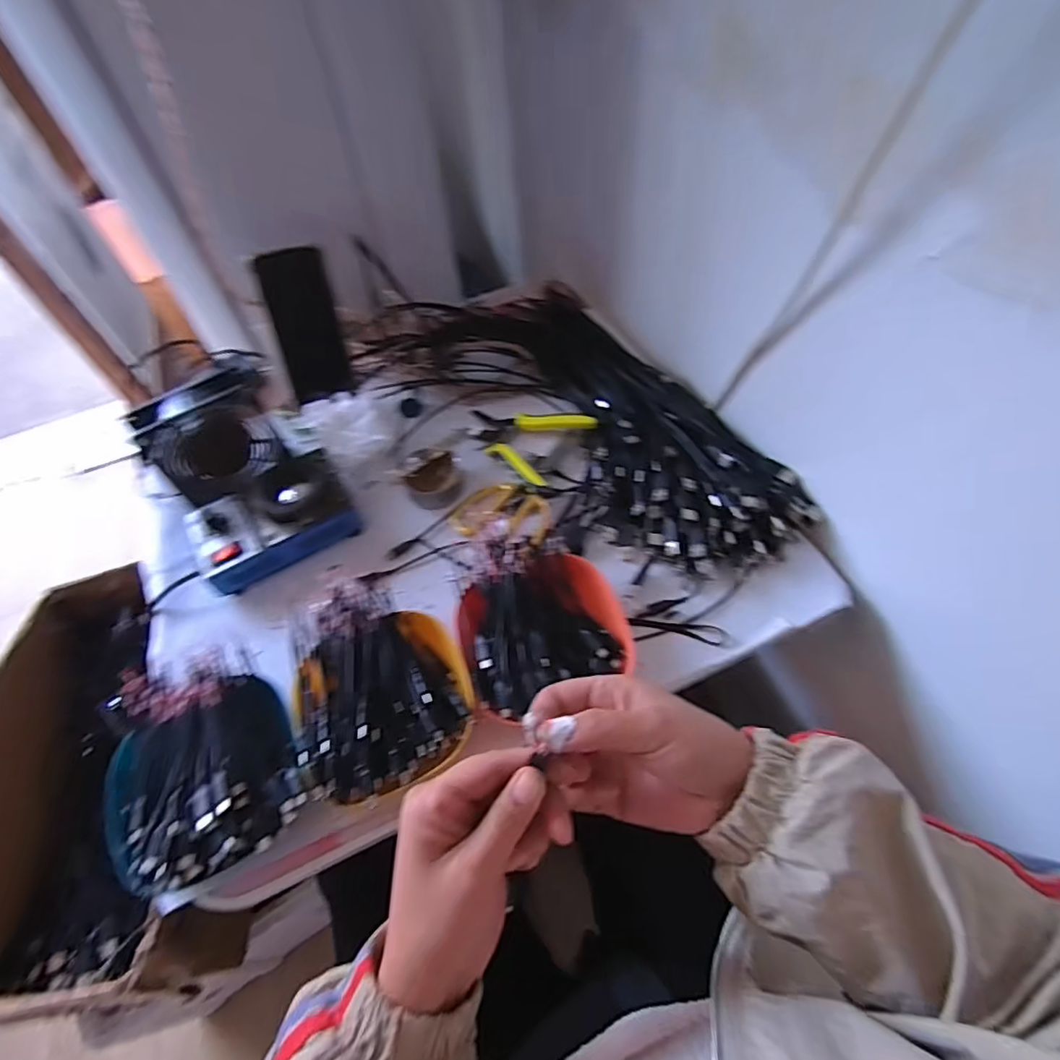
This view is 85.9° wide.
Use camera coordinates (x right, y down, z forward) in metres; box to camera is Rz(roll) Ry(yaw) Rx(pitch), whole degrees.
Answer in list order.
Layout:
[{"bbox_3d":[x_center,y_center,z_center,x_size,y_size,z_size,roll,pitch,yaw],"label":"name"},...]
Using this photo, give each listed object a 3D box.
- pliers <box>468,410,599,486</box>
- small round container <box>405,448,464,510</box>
[{"bbox_3d":[-0.009,-0.111,0.619,0.136,0.012,0.104,35,66,23],"label":"pliers"},{"bbox_3d":[-0.100,-0.055,0.603,0.056,0.031,0.056,-7,57,0],"label":"small round container"}]

